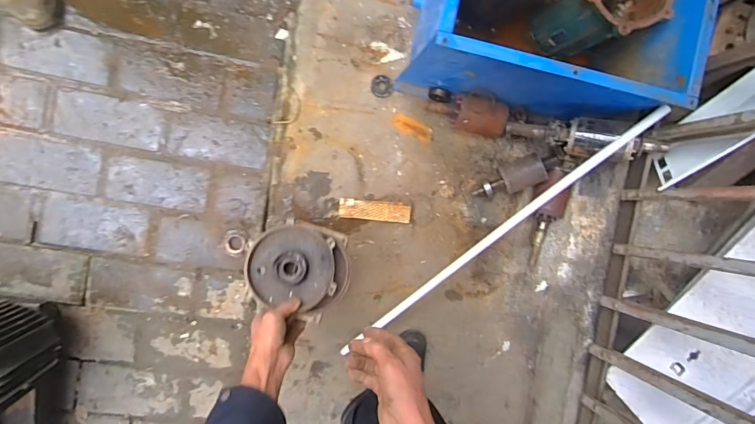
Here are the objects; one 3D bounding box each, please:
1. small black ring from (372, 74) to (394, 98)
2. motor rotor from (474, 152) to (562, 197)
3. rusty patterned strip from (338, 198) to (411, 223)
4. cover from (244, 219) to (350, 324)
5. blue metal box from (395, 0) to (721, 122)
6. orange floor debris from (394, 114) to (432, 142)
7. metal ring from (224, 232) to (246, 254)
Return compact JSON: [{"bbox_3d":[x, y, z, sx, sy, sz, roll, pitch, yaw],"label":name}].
[{"bbox_3d":[0.012,-0.273,0.914,0.050,0.010,0.048,-1,94,-10],"label":"small black ring"},{"bbox_3d":[0.300,-0.077,0.925,0.181,0.078,0.070,-23,97,8],"label":"motor rotor"},{"bbox_3d":[-0.005,-0.002,0.922,0.156,0.016,0.040,5,93,-10],"label":"rusty patterned strip"},{"bbox_3d":[-0.141,0.099,0.739,0.174,0.042,0.152,13,92,-8],"label":"cover"},{"bbox_3d":[0.303,-0.376,0.766,0.431,0.299,0.339,12,92,-11],"label":"blue metal box"},{"bbox_3d":[0.079,-0.184,0.932,0.091,0.004,0.034,23,90,-11],"label":"orange floor debris"},{"bbox_3d":[-0.339,0.074,1.008,0.049,0.013,0.052,0,94,-8],"label":"metal ring"}]

